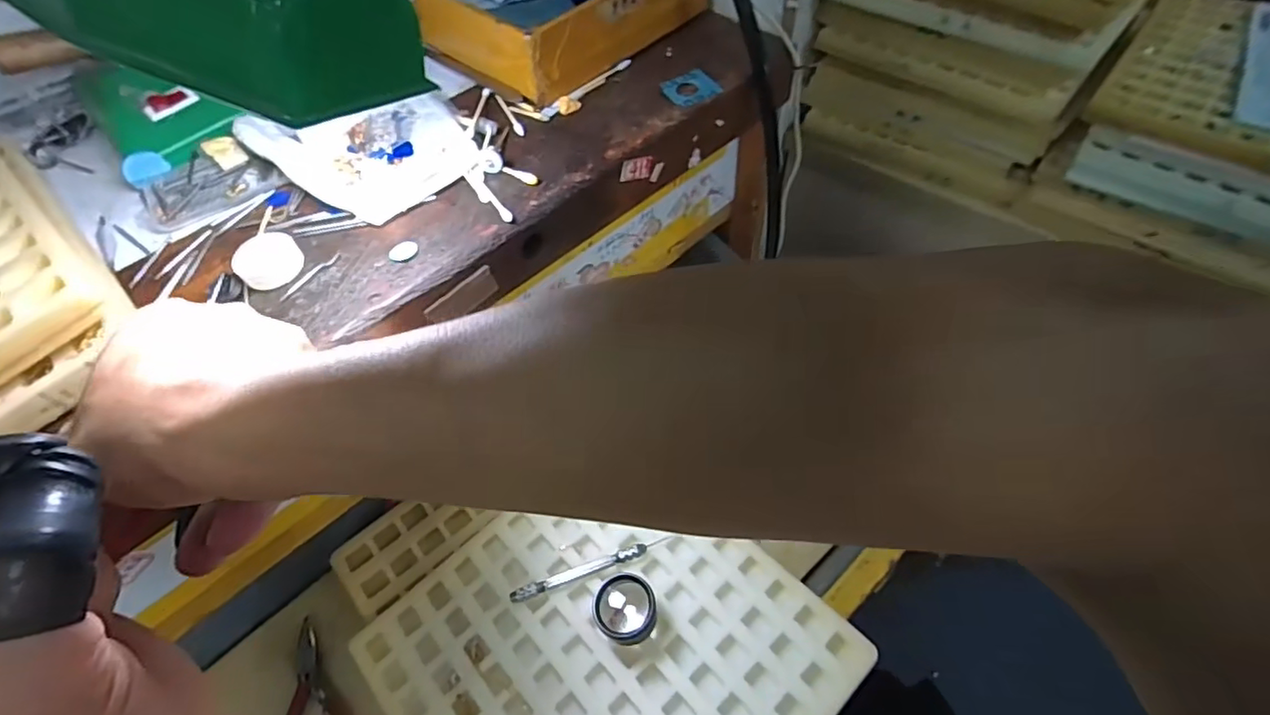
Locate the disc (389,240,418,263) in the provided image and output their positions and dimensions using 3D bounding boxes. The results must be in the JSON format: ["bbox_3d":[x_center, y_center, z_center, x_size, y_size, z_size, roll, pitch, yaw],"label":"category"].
[{"bbox_3d":[-0.130,-0.060,0.325,0.015,0.004,0.015,-2,55,3],"label":"disc"}]

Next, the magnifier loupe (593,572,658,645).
[{"bbox_3d":[-0.006,0.169,0.392,0.040,0.039,0.047,-8,54,-1],"label":"magnifier loupe"}]

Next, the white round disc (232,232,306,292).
[{"bbox_3d":[-0.204,-0.053,0.321,0.033,0.005,0.033,4,74,-13],"label":"white round disc"}]

